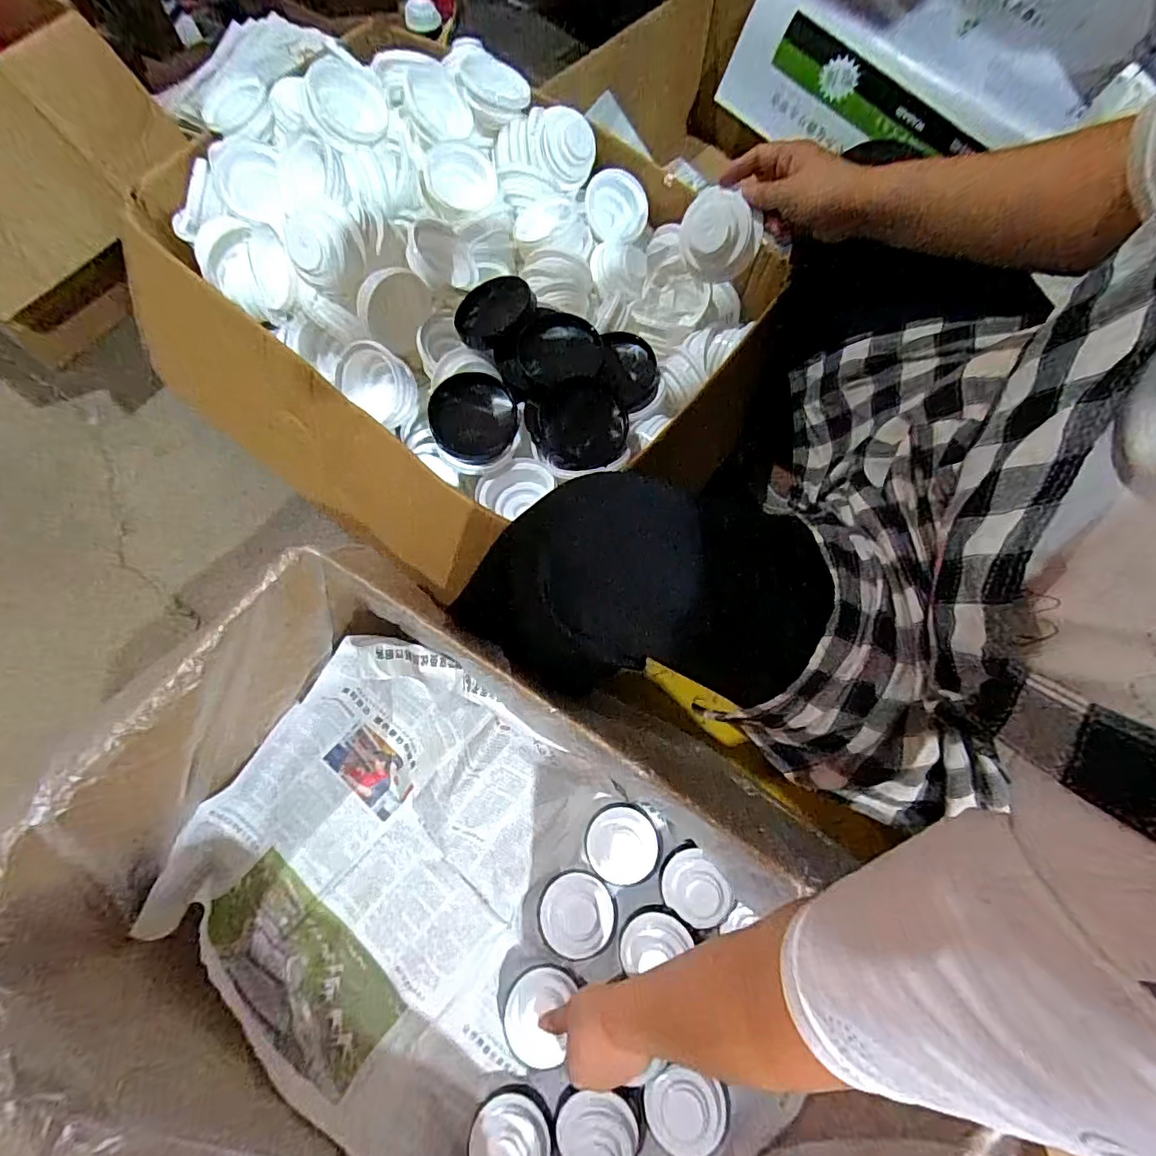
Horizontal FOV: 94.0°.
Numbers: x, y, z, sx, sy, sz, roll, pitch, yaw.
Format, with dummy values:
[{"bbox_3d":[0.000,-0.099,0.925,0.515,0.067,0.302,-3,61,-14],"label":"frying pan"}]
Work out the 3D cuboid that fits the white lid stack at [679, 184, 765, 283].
[{"bbox_3d":[0.144,-0.341,0.530,0.083,0.049,0.074,-21,76,28],"label":"white lid stack"}]

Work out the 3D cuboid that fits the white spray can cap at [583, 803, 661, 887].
[{"bbox_3d":[0.052,0.312,0.633,0.082,0.049,0.084,0,72,-1],"label":"white spray can cap"}]

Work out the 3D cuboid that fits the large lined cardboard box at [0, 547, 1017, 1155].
[{"bbox_3d":[-0.092,0.342,0.499,0.665,0.276,0.434,36,75,10],"label":"large lined cardboard box"}]

